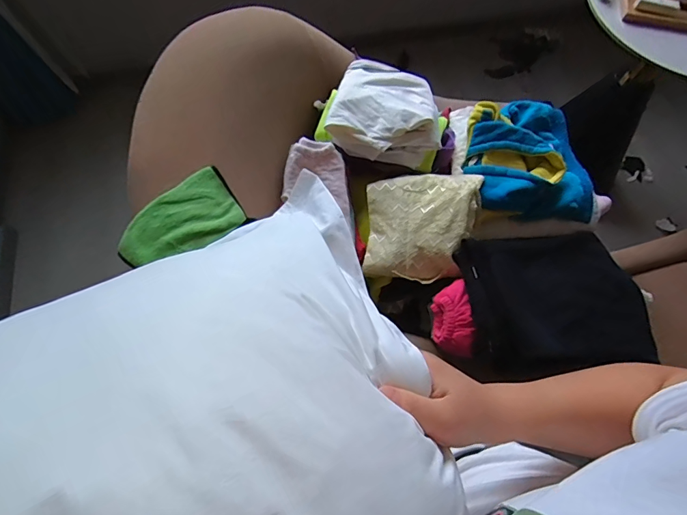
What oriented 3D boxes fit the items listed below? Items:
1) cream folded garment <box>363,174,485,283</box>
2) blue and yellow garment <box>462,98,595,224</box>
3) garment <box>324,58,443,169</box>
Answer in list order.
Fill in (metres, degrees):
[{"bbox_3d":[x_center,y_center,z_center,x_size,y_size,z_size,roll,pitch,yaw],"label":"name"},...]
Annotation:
[{"bbox_3d":[0.154,-0.067,0.824,0.218,0.050,0.217,3,80,18],"label":"cream folded garment"},{"bbox_3d":[0.391,-0.222,0.872,0.272,0.107,0.281,2,67,0],"label":"blue and yellow garment"},{"bbox_3d":[0.097,-0.315,0.885,0.230,0.081,0.229,12,67,4],"label":"garment"}]

